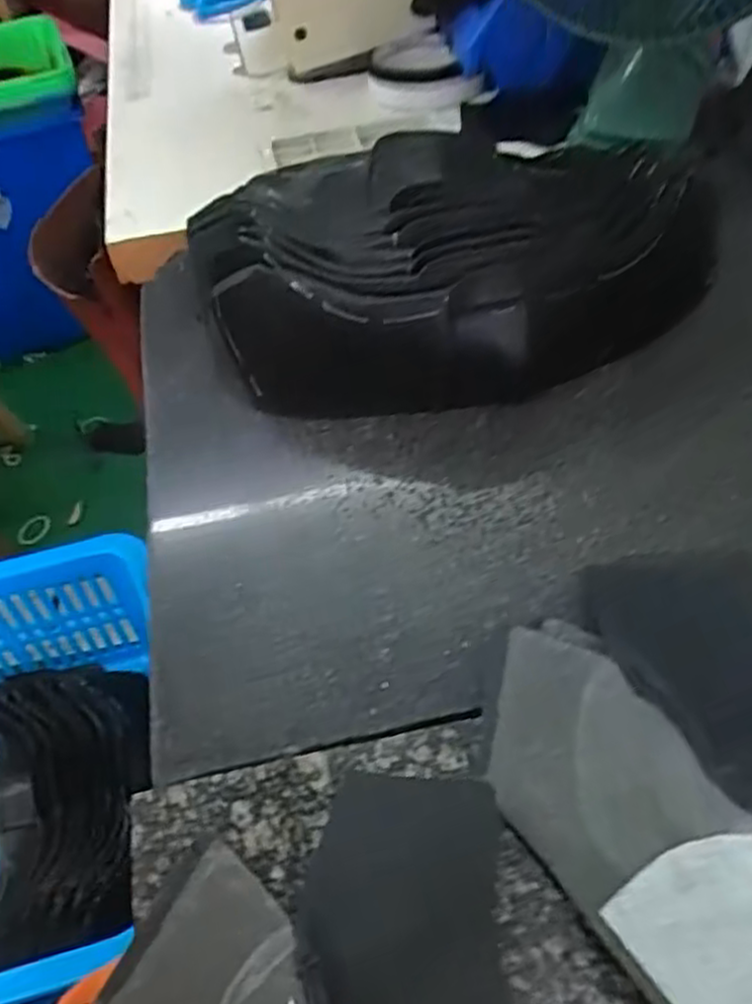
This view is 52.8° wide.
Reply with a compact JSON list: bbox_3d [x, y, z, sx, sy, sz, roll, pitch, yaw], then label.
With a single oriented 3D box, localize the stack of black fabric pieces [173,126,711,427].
[{"bbox_3d":[0.039,-0.129,0.406,0.250,0.080,0.147,-11,51,-4],"label":"stack of black fabric pieces"}]

